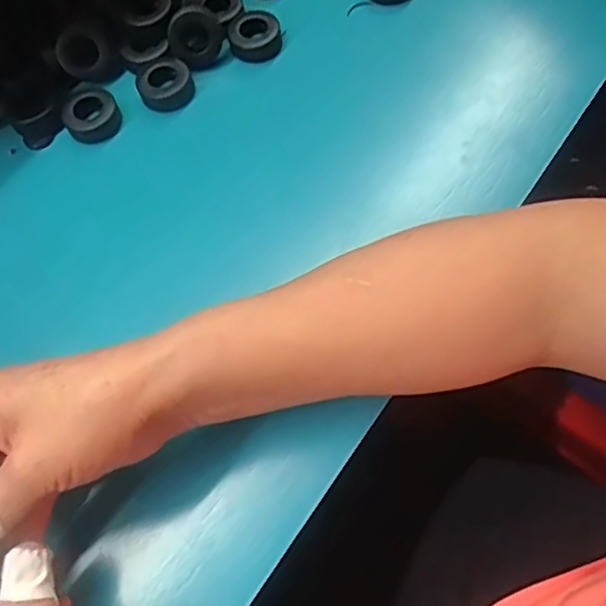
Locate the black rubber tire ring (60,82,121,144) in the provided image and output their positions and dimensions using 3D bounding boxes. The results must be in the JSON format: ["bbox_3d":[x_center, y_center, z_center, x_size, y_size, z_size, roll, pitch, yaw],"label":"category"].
[{"bbox_3d":[-0.148,-0.132,0.450,0.039,0.018,0.033,-30,69,-12],"label":"black rubber tire ring"}]

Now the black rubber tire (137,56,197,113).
[{"bbox_3d":[-0.098,-0.159,0.463,0.038,0.020,0.036,-1,66,1],"label":"black rubber tire"}]

